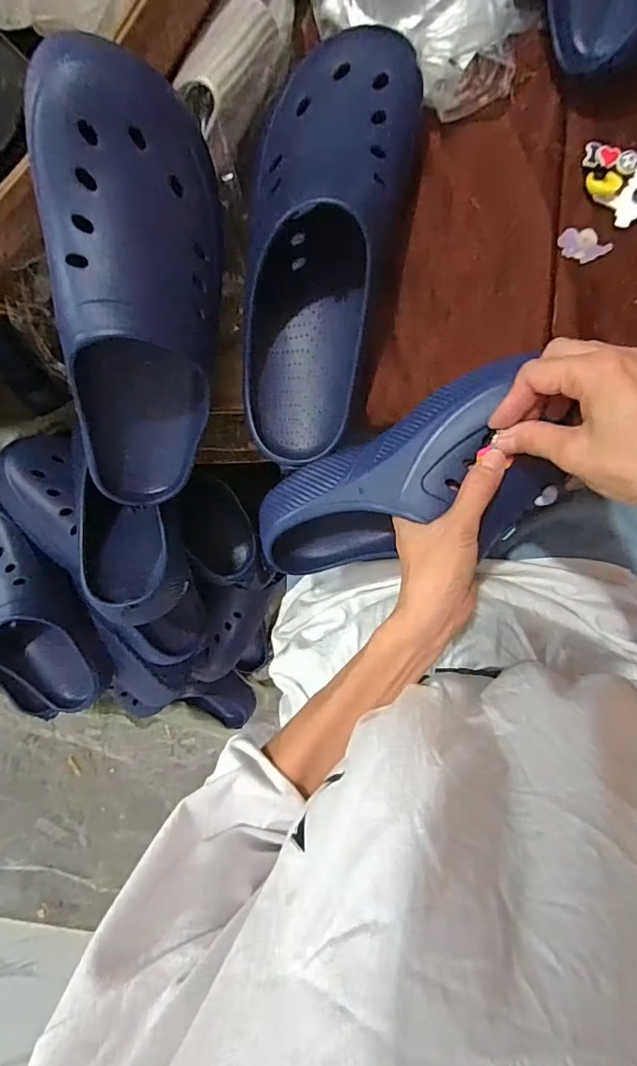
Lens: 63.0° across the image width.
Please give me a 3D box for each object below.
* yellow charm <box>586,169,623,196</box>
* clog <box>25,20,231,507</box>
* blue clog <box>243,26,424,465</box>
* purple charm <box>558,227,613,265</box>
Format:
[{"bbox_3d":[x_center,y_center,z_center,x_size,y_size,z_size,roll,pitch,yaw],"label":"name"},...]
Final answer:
[{"bbox_3d":[0.213,-0.261,0.388,0.024,0.004,0.018,-3,98,9],"label":"yellow charm"},{"bbox_3d":[-0.128,-0.146,0.369,0.098,0.094,0.286,14,129,4],"label":"clog"},{"bbox_3d":[-0.003,-0.200,0.376,0.108,0.088,0.298,14,97,6],"label":"blue clog"},{"bbox_3d":[0.202,-0.219,0.395,0.038,0.004,0.023,23,101,5],"label":"purple charm"}]

